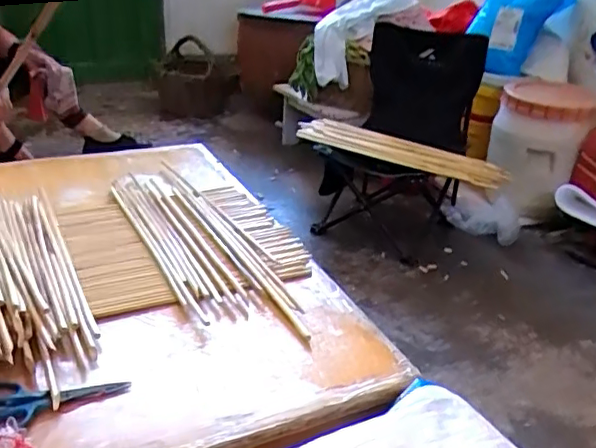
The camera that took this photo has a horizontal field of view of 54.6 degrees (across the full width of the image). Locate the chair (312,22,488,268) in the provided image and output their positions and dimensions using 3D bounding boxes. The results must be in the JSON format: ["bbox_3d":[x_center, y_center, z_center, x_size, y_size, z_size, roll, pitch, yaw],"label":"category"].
[{"bbox_3d":[0.280,-0.238,1.468,0.310,0.526,0.441,19,30,27],"label":"chair"}]

